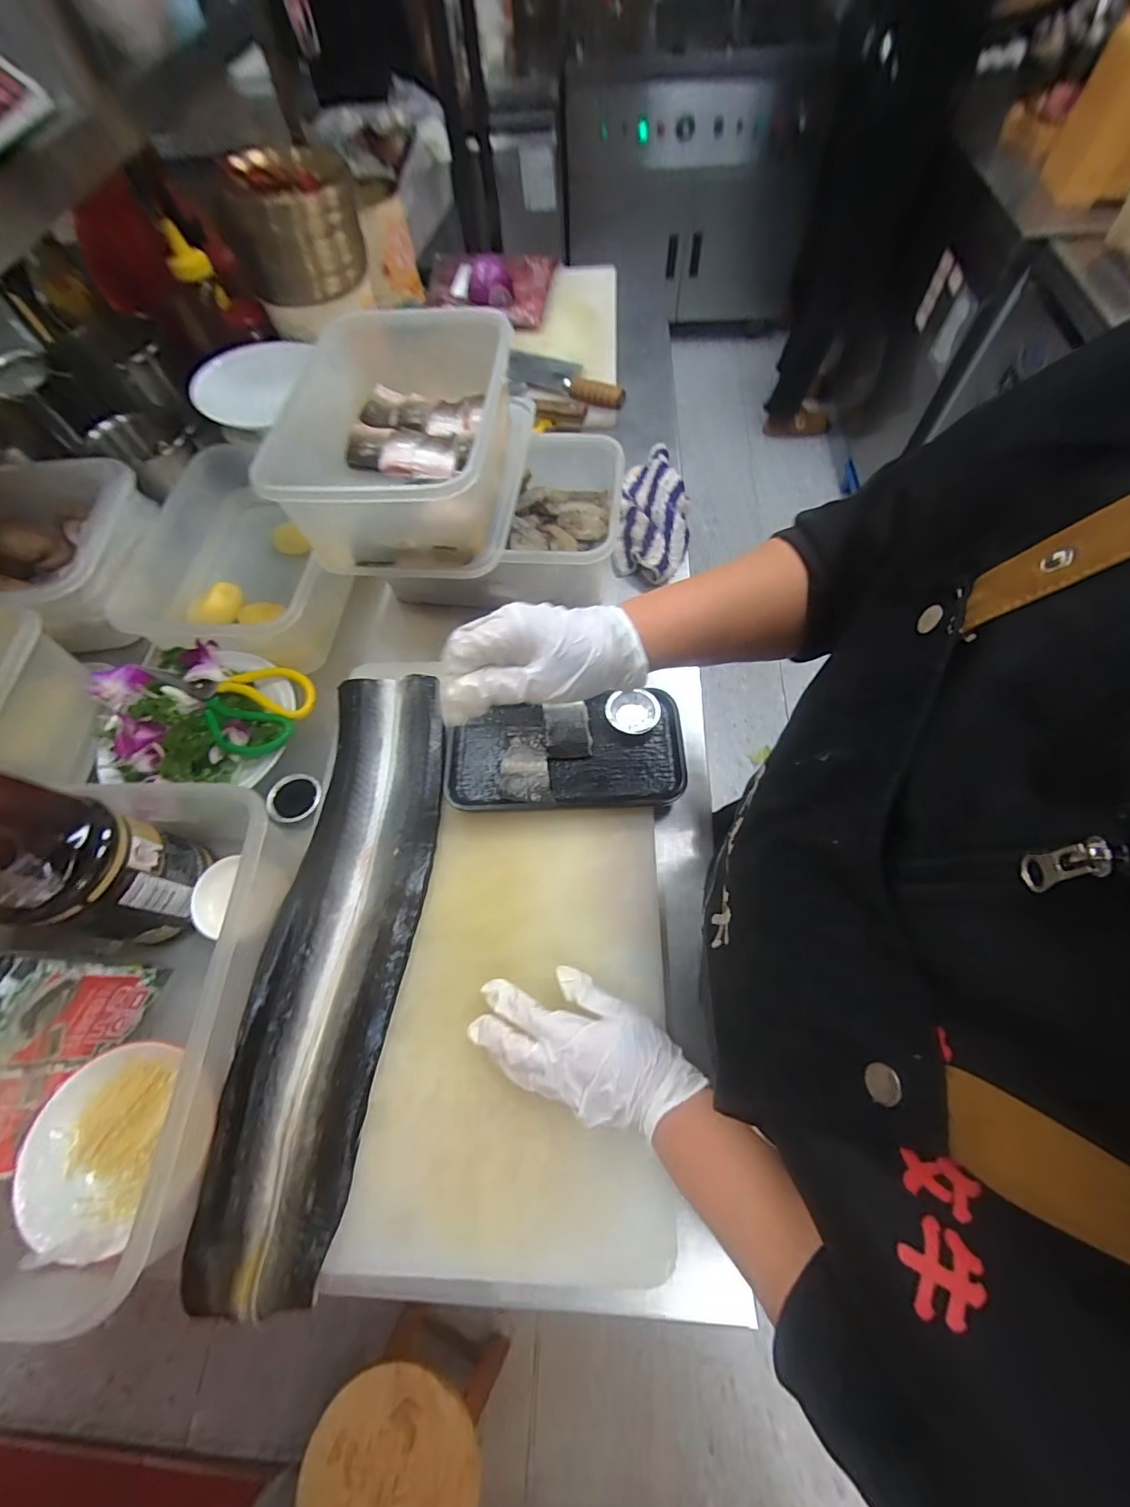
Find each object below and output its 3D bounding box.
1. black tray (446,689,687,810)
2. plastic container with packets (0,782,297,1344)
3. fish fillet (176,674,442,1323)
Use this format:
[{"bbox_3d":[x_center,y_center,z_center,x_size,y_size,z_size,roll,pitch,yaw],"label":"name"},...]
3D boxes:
[{"bbox_3d":[-0.001,-0.002,0.539,0.242,0.019,0.118,-1,67,2],"label":"black tray"},{"bbox_3d":[-0.376,0.198,0.417,0.226,0.137,0.341,1,65,1],"label":"plastic container with packets"},{"bbox_3d":[-0.198,0.148,0.474,0.126,0.021,0.521,3,67,0],"label":"fish fillet"}]

